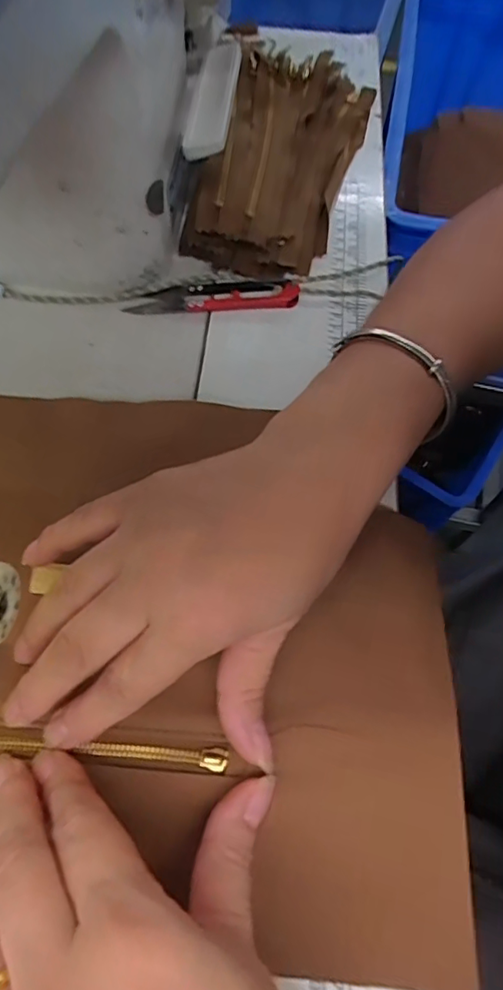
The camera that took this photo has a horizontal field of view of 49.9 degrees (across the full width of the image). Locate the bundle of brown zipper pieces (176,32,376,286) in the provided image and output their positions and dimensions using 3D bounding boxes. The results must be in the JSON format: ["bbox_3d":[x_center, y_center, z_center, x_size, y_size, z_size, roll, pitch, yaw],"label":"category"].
[{"bbox_3d":[0.025,-0.252,0.394,0.107,0.035,0.235,10,63,3],"label":"bundle of brown zipper pieces"}]

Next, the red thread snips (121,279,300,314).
[{"bbox_3d":[-0.023,-0.125,0.335,0.103,0.008,0.024,-3,63,-4],"label":"red thread snips"}]

